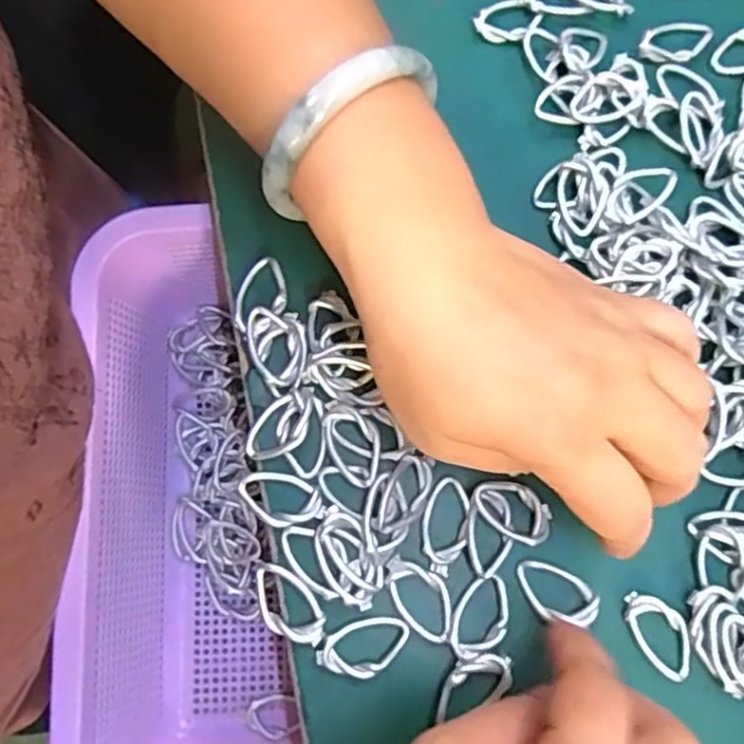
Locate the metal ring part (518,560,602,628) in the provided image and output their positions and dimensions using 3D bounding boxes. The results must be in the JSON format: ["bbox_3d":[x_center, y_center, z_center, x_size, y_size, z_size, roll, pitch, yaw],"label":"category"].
[{"bbox_3d":[0.068,0.082,0.259,0.032,0.004,0.018,20,79,3],"label":"metal ring part"}]

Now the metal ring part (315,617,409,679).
[{"bbox_3d":[-0.003,0.099,0.253,0.034,0.004,0.019,-25,80,-6],"label":"metal ring part"}]

